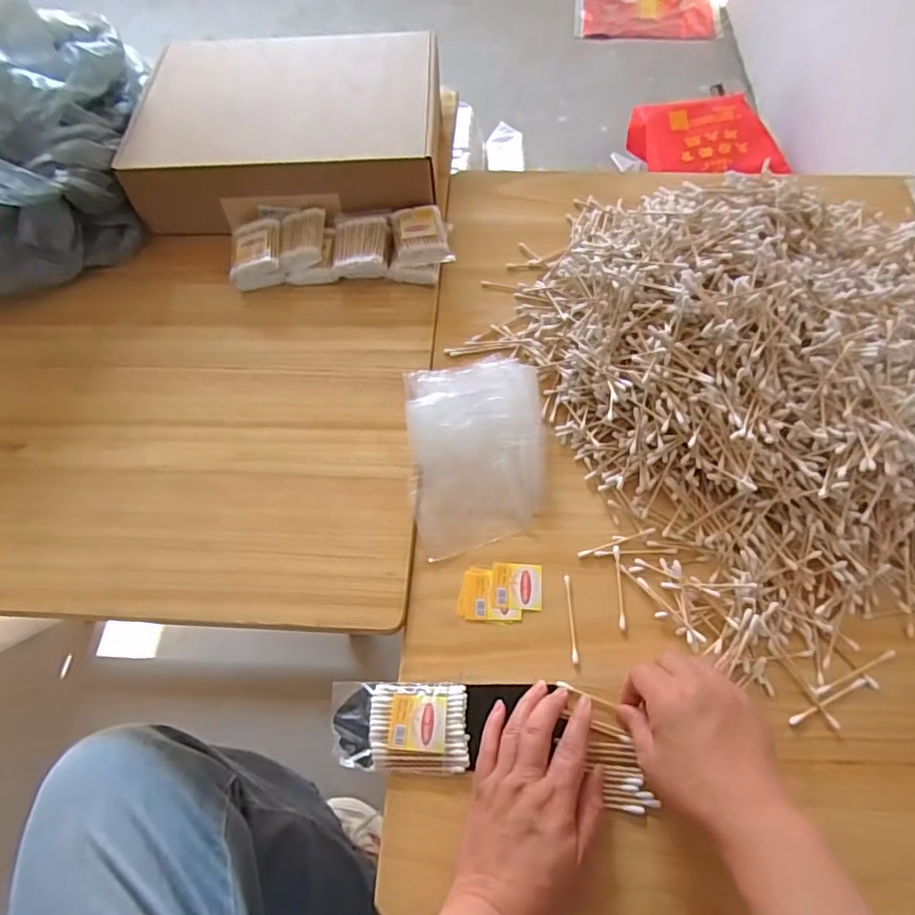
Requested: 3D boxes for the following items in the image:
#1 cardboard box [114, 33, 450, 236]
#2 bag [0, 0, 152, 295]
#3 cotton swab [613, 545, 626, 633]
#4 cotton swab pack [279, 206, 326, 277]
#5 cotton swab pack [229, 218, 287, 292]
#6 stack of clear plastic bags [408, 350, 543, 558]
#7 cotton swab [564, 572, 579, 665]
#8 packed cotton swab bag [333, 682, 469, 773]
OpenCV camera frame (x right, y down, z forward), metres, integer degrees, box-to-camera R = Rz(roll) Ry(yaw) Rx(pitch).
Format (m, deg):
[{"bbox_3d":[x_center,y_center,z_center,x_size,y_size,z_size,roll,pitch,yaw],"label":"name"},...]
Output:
[{"bbox_3d":[-0.195,-0.395,0.715,0.357,0.092,0.248,-3,63,2],"label":"cardboard box"},{"bbox_3d":[-0.507,-0.350,0.669,0.241,0.181,0.334,-6,63,1],"label":"bag"},{"bbox_3d":[0.137,0.109,0.492,0.006,0.004,0.071,1,64,4],"label":"cotton swab"},{"bbox_3d":[-0.175,-0.246,0.673,0.049,0.040,0.082,-7,63,0],"label":"cotton swab pack"},{"bbox_3d":[-0.225,-0.228,0.664,0.057,0.045,0.078,-9,63,-1],"label":"cotton swab pack"},{"bbox_3d":[0.018,-0.012,0.550,0.125,0.030,0.193,-6,63,1],"label":"stack of clear plastic bags"},{"bbox_3d":[0.095,0.133,0.483,0.005,0.004,0.072,-2,63,3],"label":"cotton swab"},{"bbox_3d":[-0.045,0.206,0.448,0.105,0.012,0.061,0,64,4],"label":"packed cotton swab bag"}]

